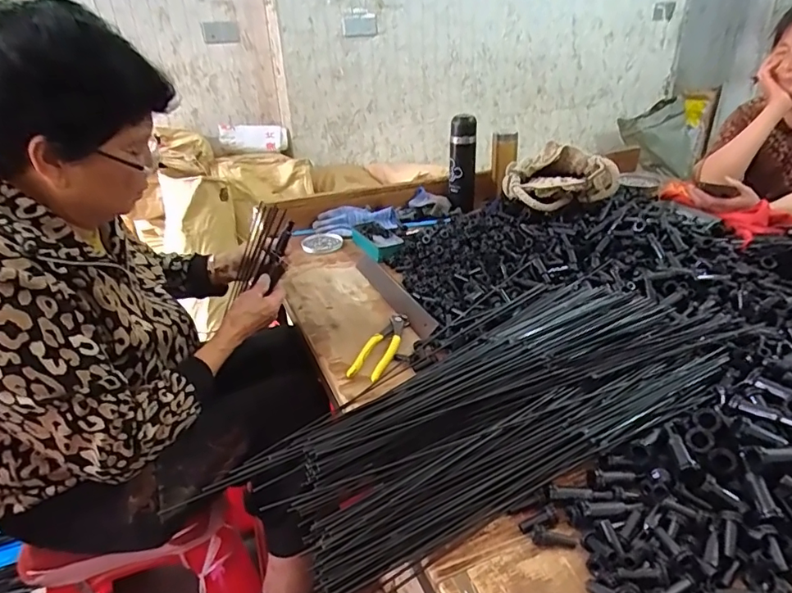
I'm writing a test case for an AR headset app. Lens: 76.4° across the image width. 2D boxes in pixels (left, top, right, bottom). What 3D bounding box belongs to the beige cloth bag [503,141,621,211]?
[{"bbox_3d":[0.369,-0.273,1.138,0.243,0.128,0.103,-2,30,10],"label":"beige cloth bag"}]

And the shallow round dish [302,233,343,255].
[{"bbox_3d":[-0.171,-0.124,1.151,0.087,0.011,0.102,-14,31,-20],"label":"shallow round dish"}]

